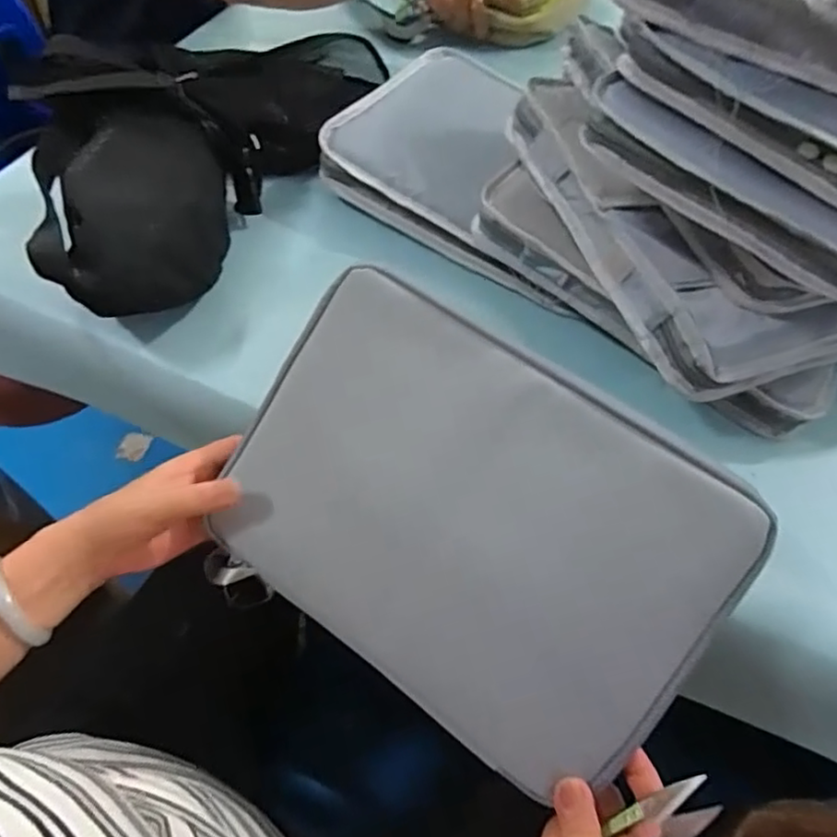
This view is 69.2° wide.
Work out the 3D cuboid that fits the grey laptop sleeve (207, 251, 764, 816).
[{"bbox_3d":[0.024,0.066,0.381,0.299,0.014,0.218,33,97,15],"label":"grey laptop sleeve"}]

